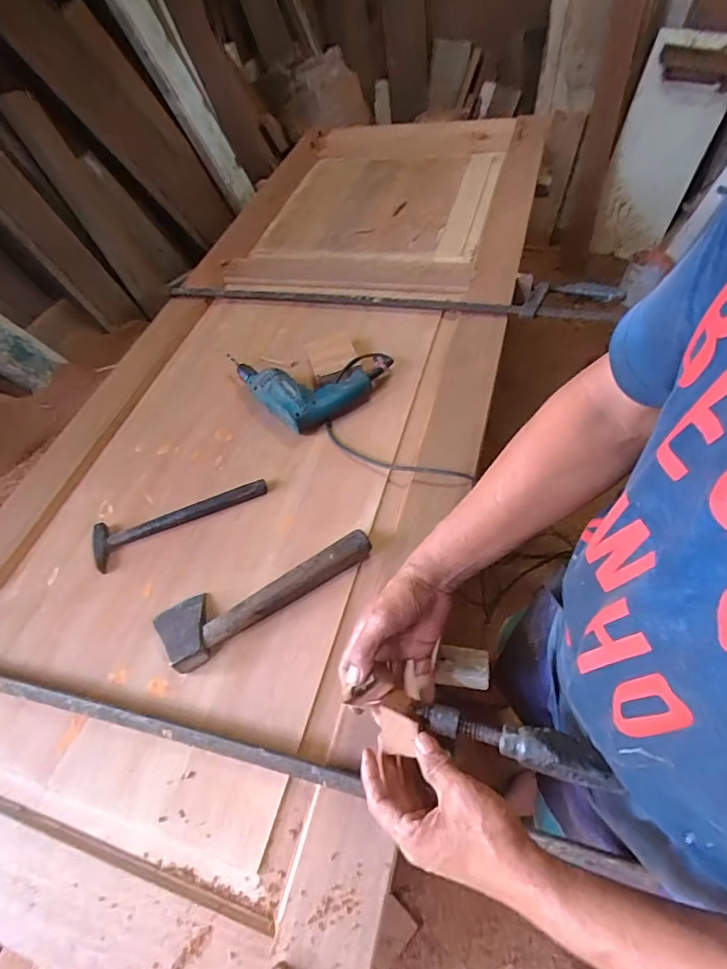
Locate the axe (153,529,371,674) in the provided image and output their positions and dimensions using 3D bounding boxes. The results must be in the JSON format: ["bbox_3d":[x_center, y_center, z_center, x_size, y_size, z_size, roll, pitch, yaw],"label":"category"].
[{"bbox_3d":[-0.142,0.139,0.704,0.304,0.045,0.102,-29,57,-15],"label":"axe"}]

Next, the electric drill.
[{"bbox_3d":[-0.094,-0.215,0.943,0.233,0.055,0.218,-35,58,-19],"label":"electric drill"}]

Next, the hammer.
[{"bbox_3d":[-0.295,0.060,0.802,0.283,0.024,0.073,-16,54,-6],"label":"hammer"}]

